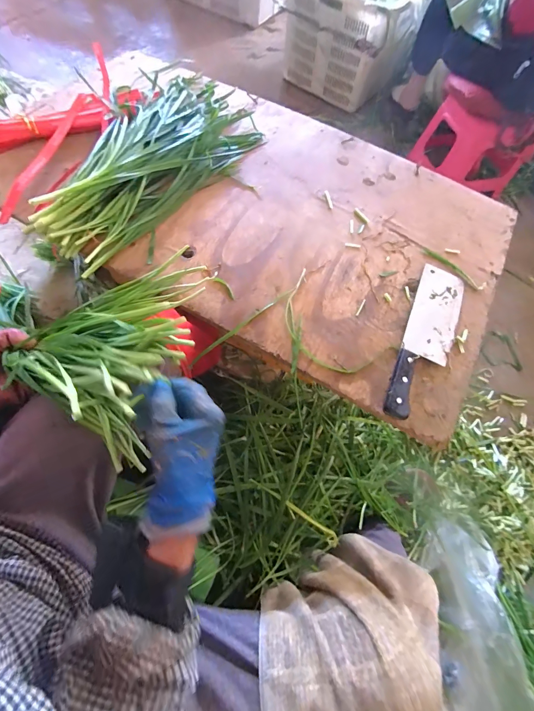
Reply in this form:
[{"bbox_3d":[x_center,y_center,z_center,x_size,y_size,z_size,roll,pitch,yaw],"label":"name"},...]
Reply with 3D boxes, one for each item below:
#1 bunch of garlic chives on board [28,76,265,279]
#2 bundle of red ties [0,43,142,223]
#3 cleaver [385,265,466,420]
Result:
[{"bbox_3d":[-0.196,-0.354,0.528,0.232,0.066,0.482,33,67,8],"label":"bunch of garlic chives on board"},{"bbox_3d":[-0.369,-0.390,0.542,0.225,0.045,0.339,38,68,11],"label":"bundle of red ties"},{"bbox_3d":[0.231,-0.029,0.443,0.066,0.018,0.269,26,66,5],"label":"cleaver"}]

